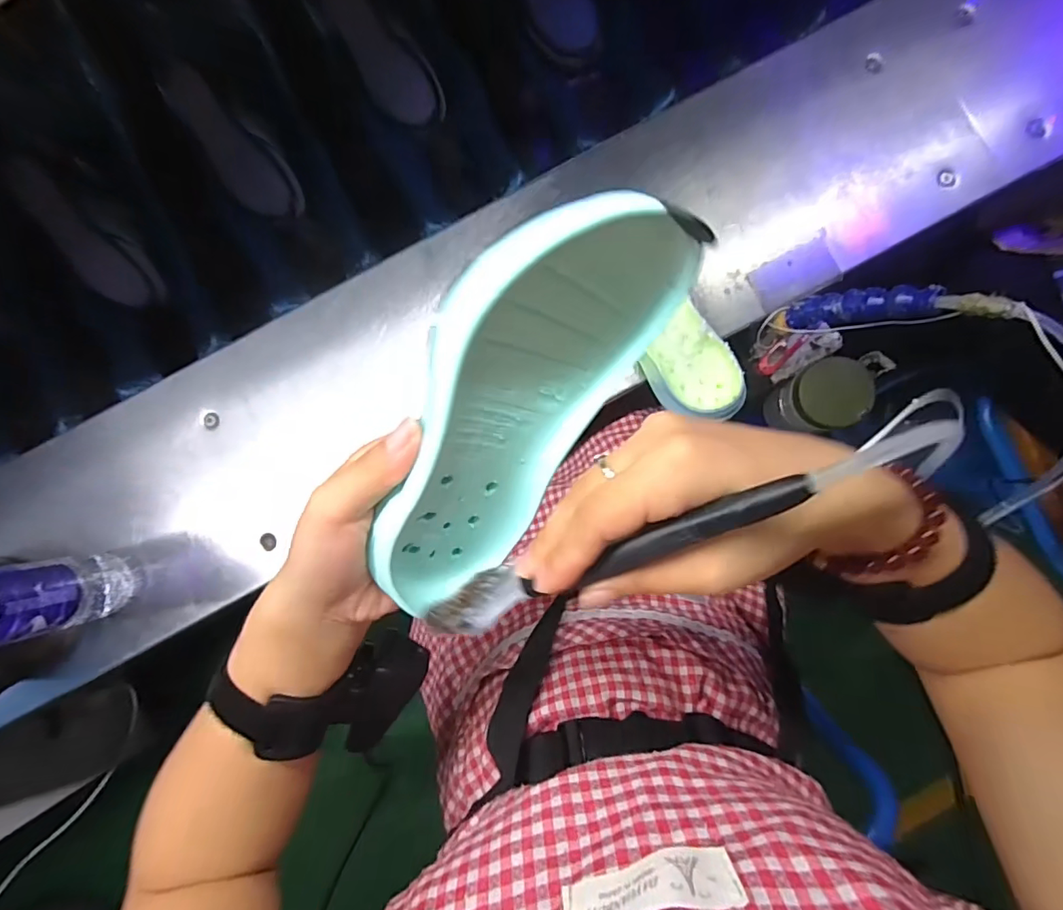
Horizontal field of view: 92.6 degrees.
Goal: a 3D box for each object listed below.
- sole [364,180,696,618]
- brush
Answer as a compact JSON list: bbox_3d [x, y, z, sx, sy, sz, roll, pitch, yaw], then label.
[{"bbox_3d":[-0.007,-0.012,0.212,0.189,0.090,0.022,-57,45,19],"label":"sole"},{"bbox_3d":[0.040,0.033,0.192,0.208,0.026,0.021,-29,80,31],"label":"brush"}]

